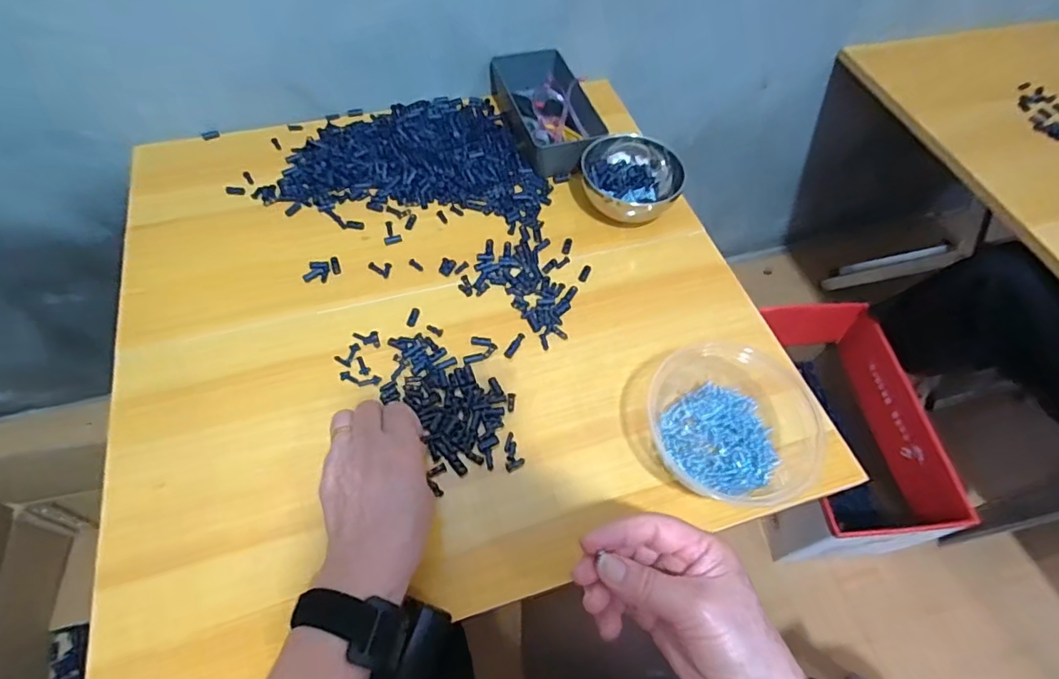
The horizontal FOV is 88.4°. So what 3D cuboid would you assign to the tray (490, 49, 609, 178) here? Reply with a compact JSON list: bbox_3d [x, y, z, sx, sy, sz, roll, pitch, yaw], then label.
[{"bbox_3d":[0.027,-0.281,0.664,0.099,0.054,0.178,-16,61,-13],"label":"tray"}]

